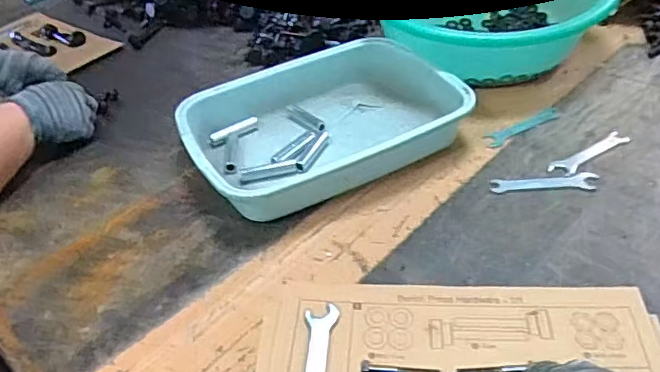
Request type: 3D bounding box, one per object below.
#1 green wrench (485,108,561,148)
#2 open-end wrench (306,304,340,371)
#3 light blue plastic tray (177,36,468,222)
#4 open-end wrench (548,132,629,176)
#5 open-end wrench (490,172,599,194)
[{"bbox_3d":[0.235,-0.072,0.695,0.117,0.004,0.024,-24,42,-20],"label":"green wrench"},{"bbox_3d":[-0.009,0.140,0.450,0.026,0.005,0.111,-2,39,6],"label":"open-end wrench"},{"bbox_3d":[-0.018,-0.081,0.697,0.302,0.062,0.234,-22,41,-18],"label":"light blue plastic tray"},{"bbox_3d":[0.292,-0.037,0.640,0.112,0.008,0.026,-24,42,-20],"label":"open-end wrench"},{"bbox_3d":[0.230,-0.003,0.611,0.110,0.004,0.022,-3,39,5],"label":"open-end wrench"}]

